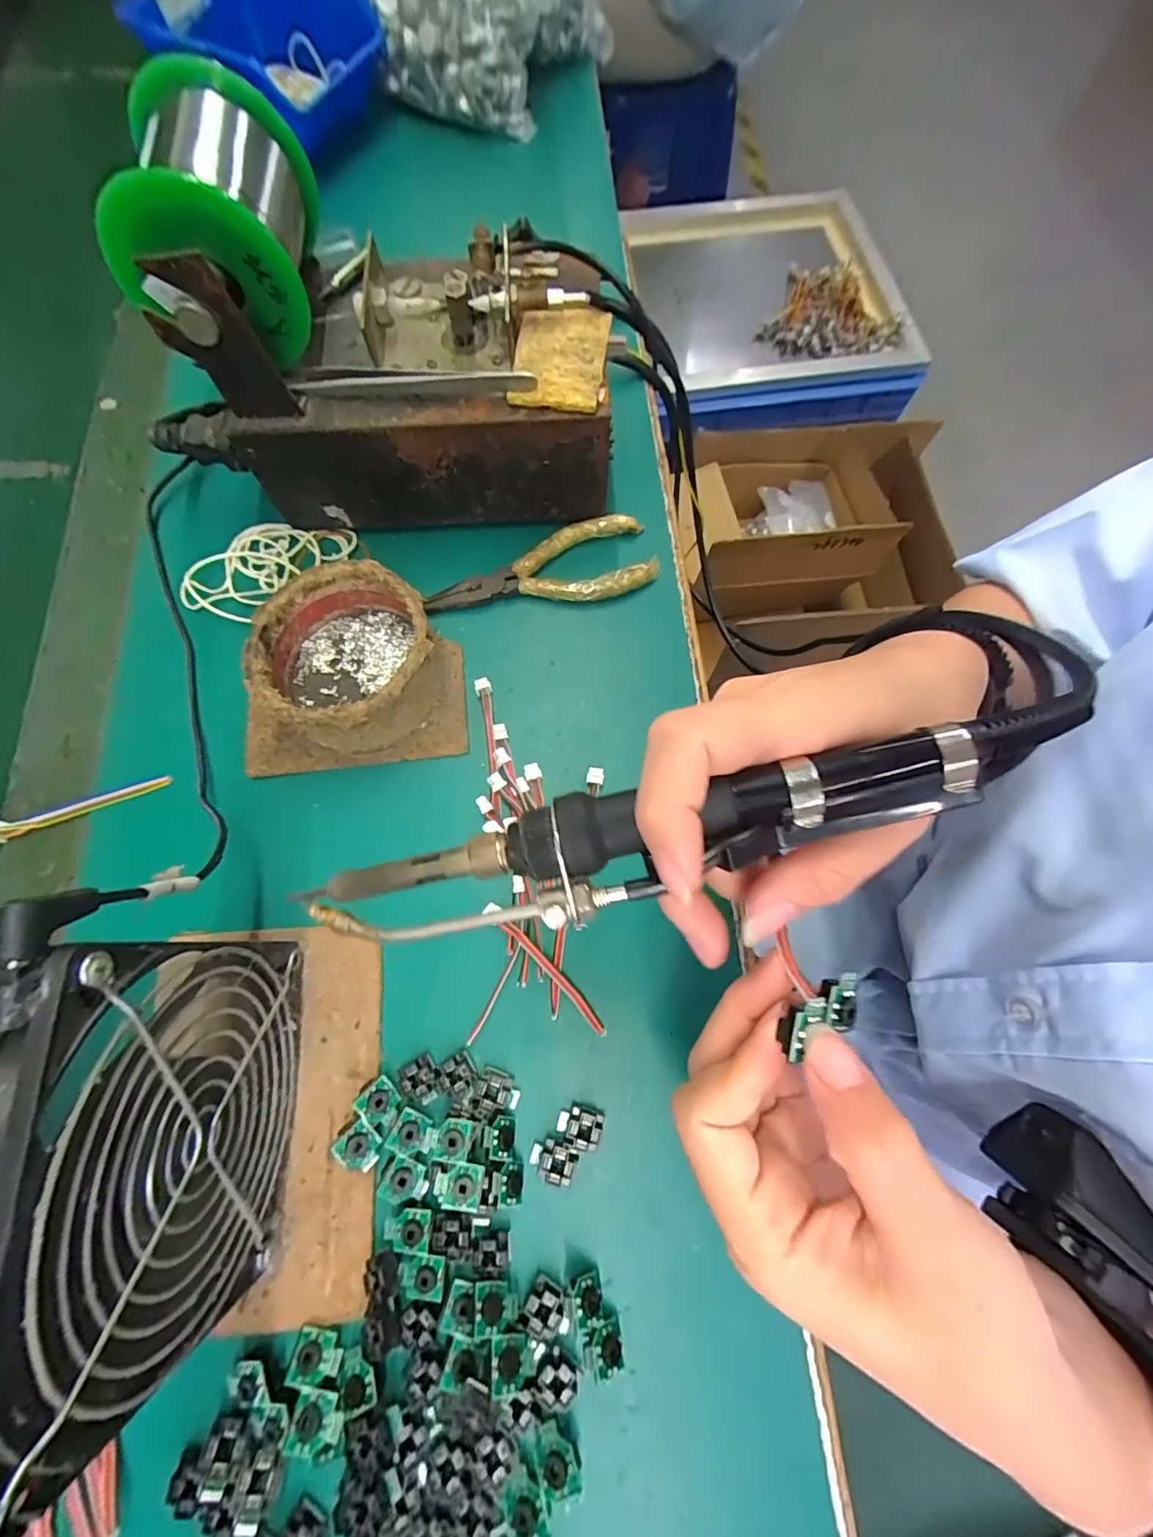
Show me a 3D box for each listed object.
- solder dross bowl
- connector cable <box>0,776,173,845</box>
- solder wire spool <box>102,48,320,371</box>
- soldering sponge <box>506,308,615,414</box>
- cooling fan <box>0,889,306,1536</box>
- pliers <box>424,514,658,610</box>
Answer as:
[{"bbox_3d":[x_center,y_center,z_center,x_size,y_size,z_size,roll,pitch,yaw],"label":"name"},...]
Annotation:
[{"bbox_3d":[-0.110,-0.053,0.267,0.083,0.041,0.081,0,73,1],"label":"solder dross bowl"},{"bbox_3d":[-0.242,0.019,0.264,0.084,0.005,0.011,-17,73,-5],"label":"connector cable"},{"bbox_3d":[-0.147,-0.228,0.233,0.066,0.073,0.085,-3,73,-2],"label":"solder wire spool"},{"bbox_3d":[-0.007,-0.192,0.255,0.041,0.008,0.053,7,73,1],"label":"soldering sponge"},{"bbox_3d":[-0.127,0.111,0.170,0.024,0.127,0.125,-3,73,0],"label":"cooling fan"},{"bbox_3d":[-0.020,-0.112,0.303,0.122,0.011,0.048,-10,73,-2],"label":"pliers"}]

